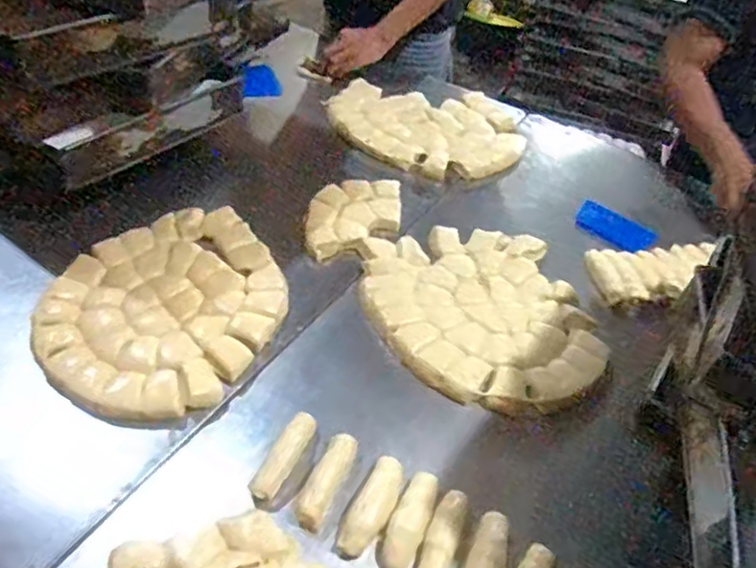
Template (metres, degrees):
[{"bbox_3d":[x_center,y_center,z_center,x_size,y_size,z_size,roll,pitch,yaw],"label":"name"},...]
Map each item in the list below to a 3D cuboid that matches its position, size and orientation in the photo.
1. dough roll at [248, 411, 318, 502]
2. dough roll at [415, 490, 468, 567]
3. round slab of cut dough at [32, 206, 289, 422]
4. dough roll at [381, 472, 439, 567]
[{"bbox_3d":[-0.100,0.186,0.667,0.029,0.030,0.102,23,44,14],"label":"dough roll"},{"bbox_3d":[0.064,0.252,0.618,0.032,0.022,0.107,21,44,12],"label":"dough roll"},{"bbox_3d":[-0.271,0.021,0.807,0.278,0.041,0.338,23,44,14],"label":"round slab of cut dough"},{"bbox_3d":[0.033,0.236,0.627,0.035,0.024,0.106,24,44,15],"label":"dough roll"}]

